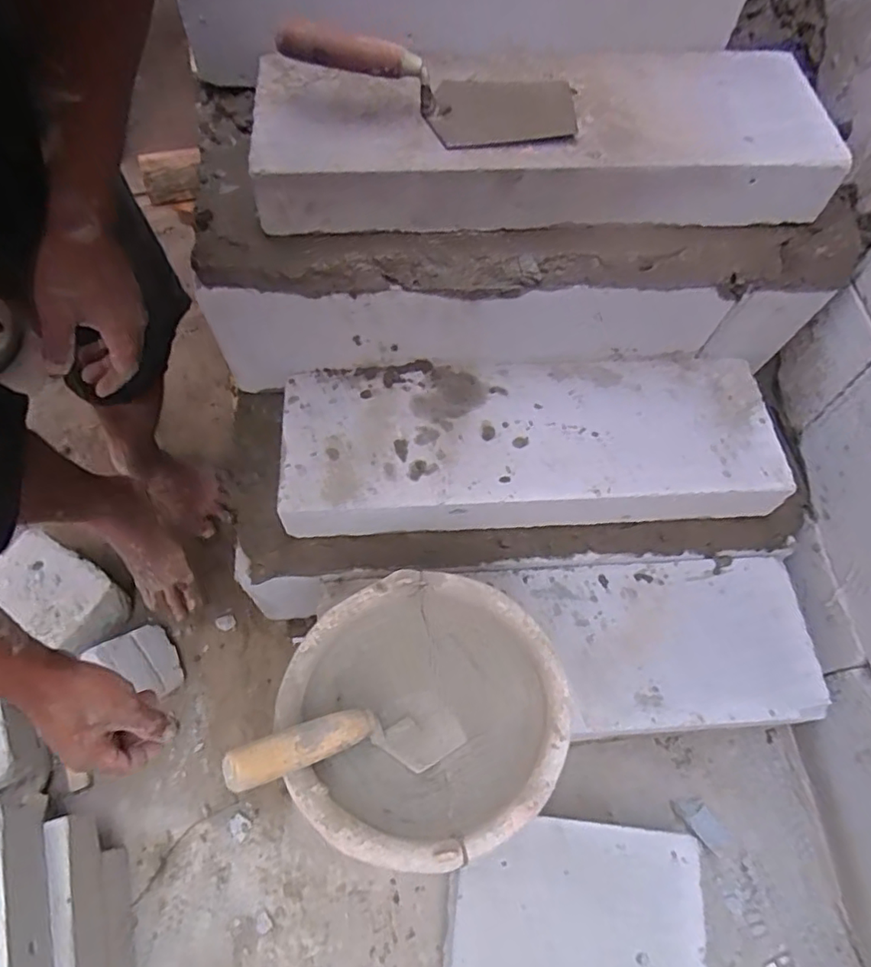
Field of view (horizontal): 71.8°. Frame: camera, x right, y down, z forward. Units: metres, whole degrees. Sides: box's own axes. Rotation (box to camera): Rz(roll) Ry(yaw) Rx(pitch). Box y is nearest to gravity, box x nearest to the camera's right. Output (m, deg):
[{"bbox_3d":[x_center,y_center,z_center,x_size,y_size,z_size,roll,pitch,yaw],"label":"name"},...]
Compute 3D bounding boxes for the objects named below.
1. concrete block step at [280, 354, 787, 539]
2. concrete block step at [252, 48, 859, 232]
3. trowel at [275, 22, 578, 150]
[{"bbox_3d":[0.115,-0.048,0.775,0.601,0.083,0.209,-3,62,-4],"label":"concrete block step"},{"bbox_3d":[0.117,-0.388,0.674,0.624,0.073,0.217,-4,62,-4],"label":"concrete block step"},{"bbox_3d":[-0.004,-0.398,0.606,0.292,0.049,0.095,7,61,-17],"label":"trowel"}]

